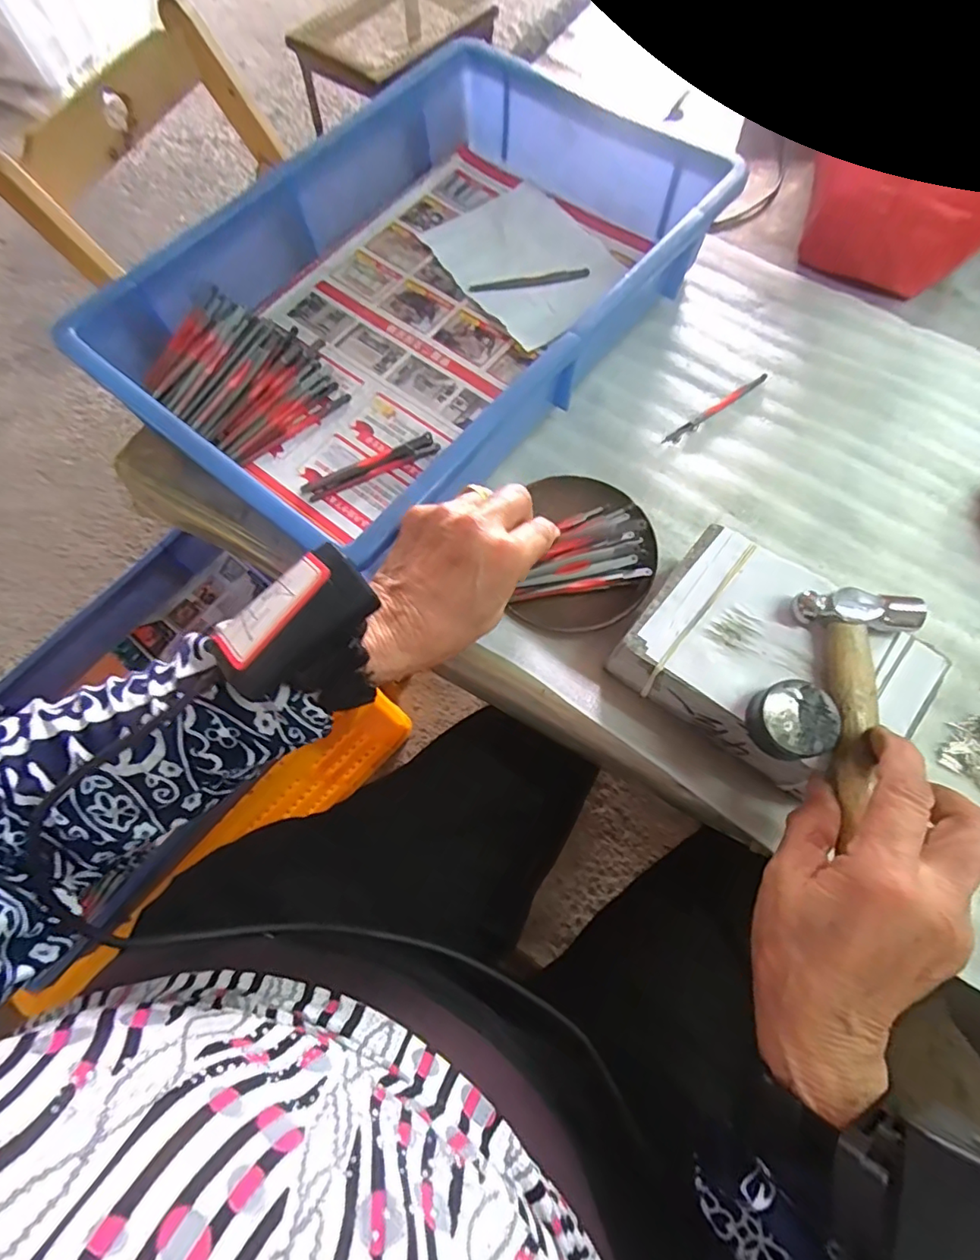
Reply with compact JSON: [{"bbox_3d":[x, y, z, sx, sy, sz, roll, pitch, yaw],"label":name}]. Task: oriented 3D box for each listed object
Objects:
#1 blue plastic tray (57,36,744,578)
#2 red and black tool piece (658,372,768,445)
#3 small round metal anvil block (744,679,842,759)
[{"bbox_3d":[-0.044,-0.260,0.419,0.276,0.081,0.412,37,75,13],"label":"blue plastic tray"},{"bbox_3d":[0.172,-0.168,0.417,0.103,0.004,0.008,-35,74,-11],"label":"red and black tool piece"},{"bbox_3d":[0.152,0.045,0.277,0.036,0.022,0.036,0,70,1],"label":"small round metal anvil block"}]

